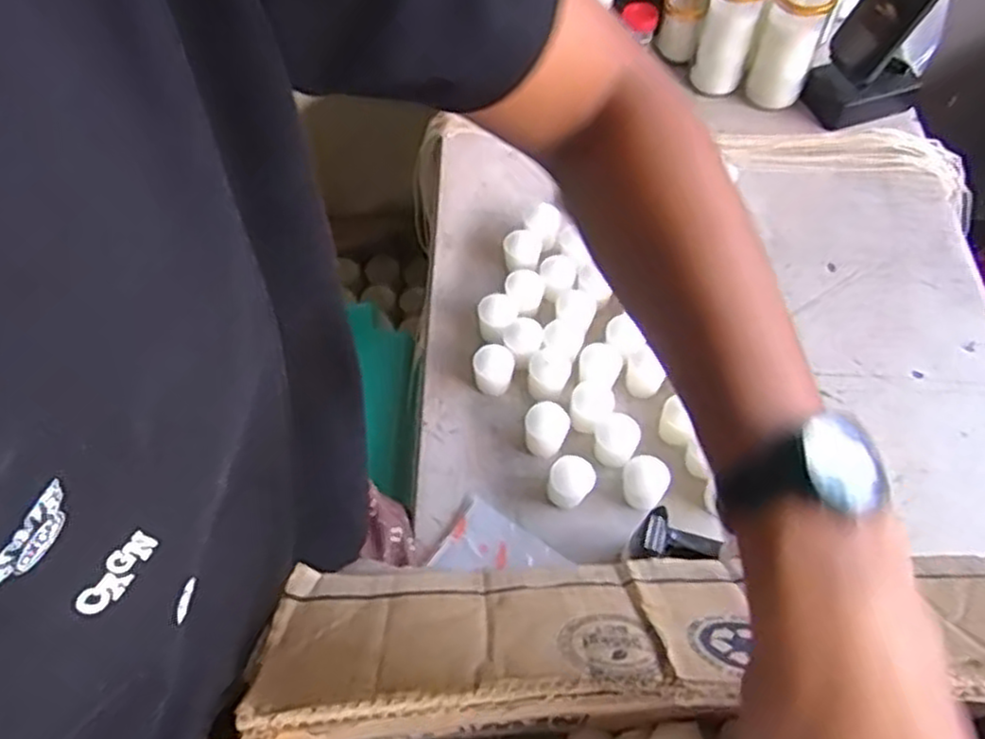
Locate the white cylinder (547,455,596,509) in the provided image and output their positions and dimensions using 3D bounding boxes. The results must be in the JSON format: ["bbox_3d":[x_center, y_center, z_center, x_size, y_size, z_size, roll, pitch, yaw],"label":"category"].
[{"bbox_3d":[0.072,0.102,0.669,0.036,0.043,0.037,-1,59,2],"label":"white cylinder"}]

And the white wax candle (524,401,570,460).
[{"bbox_3d":[0.050,0.057,0.692,0.040,0.046,0.035,7,59,7],"label":"white wax candle"}]

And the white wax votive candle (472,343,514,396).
[{"bbox_3d":[0.001,0.002,0.727,0.039,0.040,0.037,-1,59,2],"label":"white wax votive candle"}]

